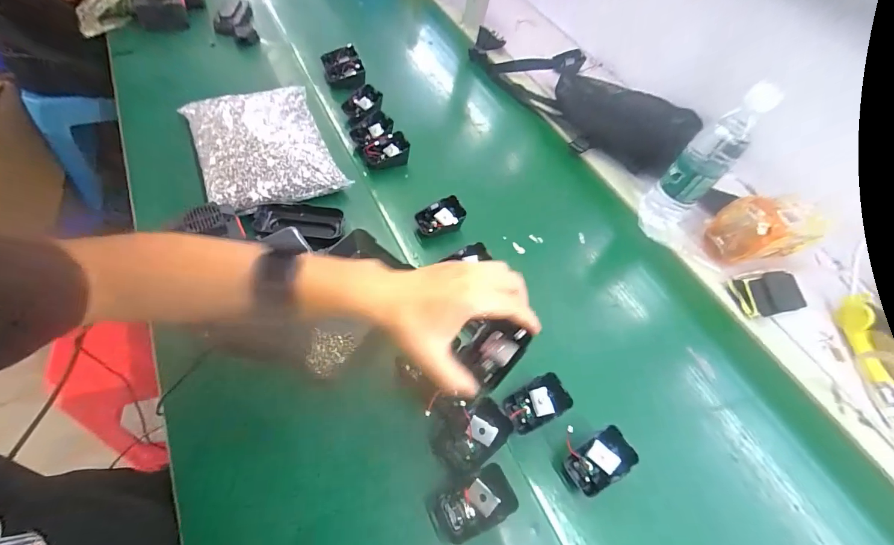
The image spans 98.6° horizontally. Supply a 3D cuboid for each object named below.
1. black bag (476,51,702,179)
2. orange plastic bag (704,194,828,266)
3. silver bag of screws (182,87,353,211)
[{"bbox_3d":[0.268,-0.362,0.791,0.254,0.047,0.464,-32,68,-28],"label":"black bag"},{"bbox_3d":[0.500,-0.071,0.597,0.158,0.093,0.082,-7,58,-16],"label":"orange plastic bag"},{"bbox_3d":[-0.266,-0.193,0.556,0.178,0.048,0.243,-21,63,-24],"label":"silver bag of screws"}]

